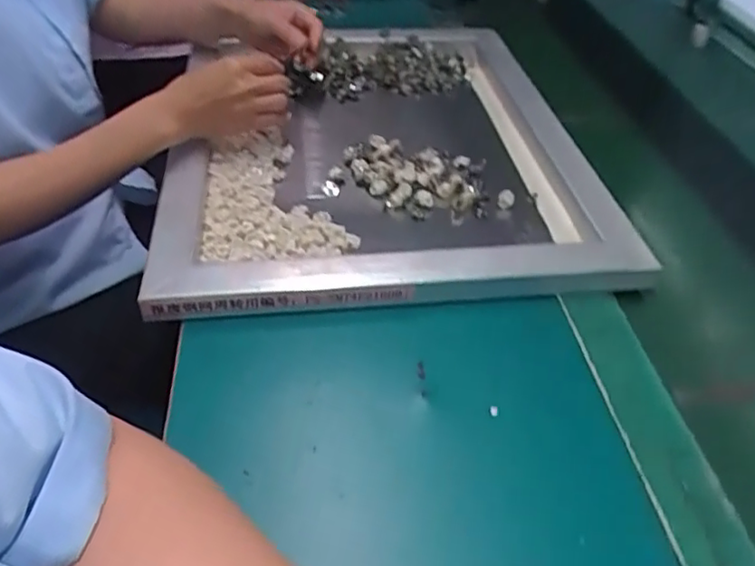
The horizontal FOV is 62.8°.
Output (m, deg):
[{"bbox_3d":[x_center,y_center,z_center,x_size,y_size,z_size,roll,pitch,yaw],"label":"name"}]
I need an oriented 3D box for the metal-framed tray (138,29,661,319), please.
[{"bbox_3d":[0.006,-0.172,0.704,0.448,0.047,0.558,-2,43,-5],"label":"metal-framed tray"}]

